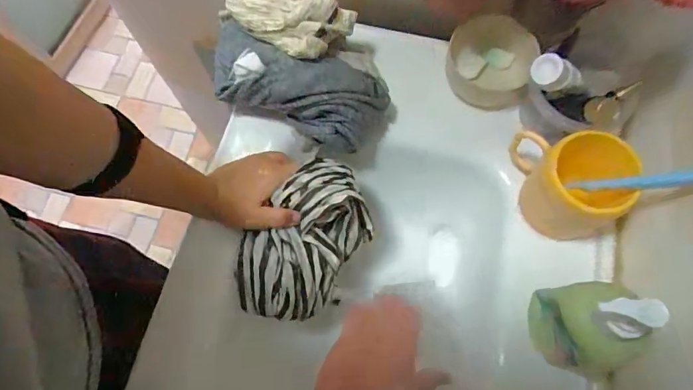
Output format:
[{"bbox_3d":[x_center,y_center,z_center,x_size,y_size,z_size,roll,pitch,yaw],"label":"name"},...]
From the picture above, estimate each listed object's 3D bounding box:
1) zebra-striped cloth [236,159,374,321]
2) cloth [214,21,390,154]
[{"bbox_3d":[-0.045,0.050,0.472,0.105,0.073,0.177,39,75,14],"label":"zebra-striped cloth"},{"bbox_3d":[-0.059,-0.121,0.494,0.202,0.093,0.041,24,27,0],"label":"cloth"}]

